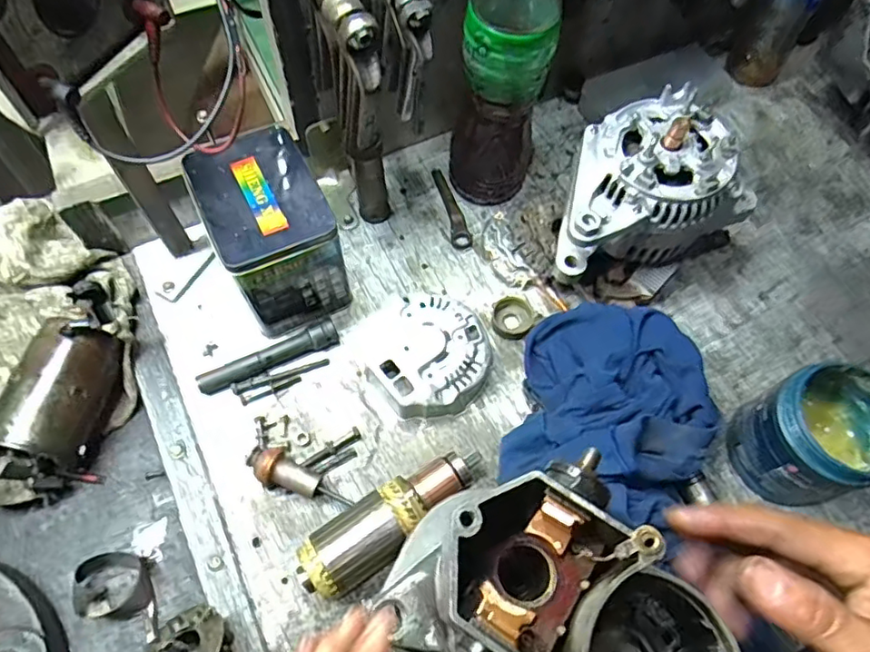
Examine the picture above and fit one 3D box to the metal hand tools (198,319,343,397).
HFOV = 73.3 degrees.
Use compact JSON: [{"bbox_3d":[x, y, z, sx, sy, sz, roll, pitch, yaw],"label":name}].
[{"bbox_3d":[-0.148,0.030,0.524,0.126,0.023,0.020,-24,68,-12],"label":"metal hand tools"}]

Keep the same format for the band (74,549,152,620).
[{"bbox_3d":[-0.254,0.204,0.462,0.055,0.020,0.047,-1,63,-3],"label":"band"}]

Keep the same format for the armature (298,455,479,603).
[{"bbox_3d":[-0.029,0.149,0.453,0.152,0.052,0.049,-31,68,-17],"label":"armature"}]

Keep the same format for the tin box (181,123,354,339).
[{"bbox_3d":[-0.142,-0.080,0.517,0.088,0.130,0.125,-25,68,-13],"label":"tin box"}]

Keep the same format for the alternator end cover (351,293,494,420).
[{"bbox_3d":[-0.007,0.024,0.522,0.111,0.037,0.113,-17,66,-9],"label":"alternator end cover"}]

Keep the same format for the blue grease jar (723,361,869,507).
[{"bbox_3d":[0.298,0.087,0.466,0.089,0.104,0.084,1,65,-1],"label":"blue grease jar"}]

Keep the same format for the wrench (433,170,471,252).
[{"bbox_3d":[0.015,-0.126,0.611,0.021,0.010,0.107,-16,66,-9],"label":"wrench"}]

